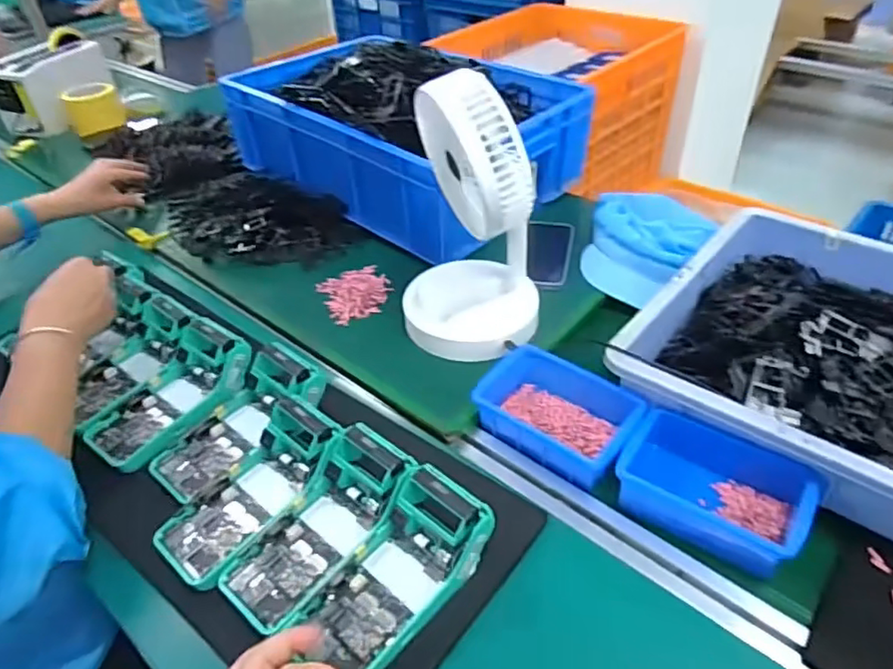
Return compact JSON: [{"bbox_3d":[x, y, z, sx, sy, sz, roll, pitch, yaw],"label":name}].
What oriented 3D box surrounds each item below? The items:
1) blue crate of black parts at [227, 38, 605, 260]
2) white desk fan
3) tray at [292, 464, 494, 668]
[{"bbox_3d":[-0.065,-0.346,0.963,0.499,0.206,0.352,30,51,33],"label":"blue crate of black parts"},{"bbox_3d":[0.022,-0.123,0.653,0.156,0.292,0.142,-5,41,-1],"label":"white desk fan"},{"bbox_3d":[-0.041,0.182,0.465,0.076,0.064,0.153,30,52,34],"label":"tray"}]

